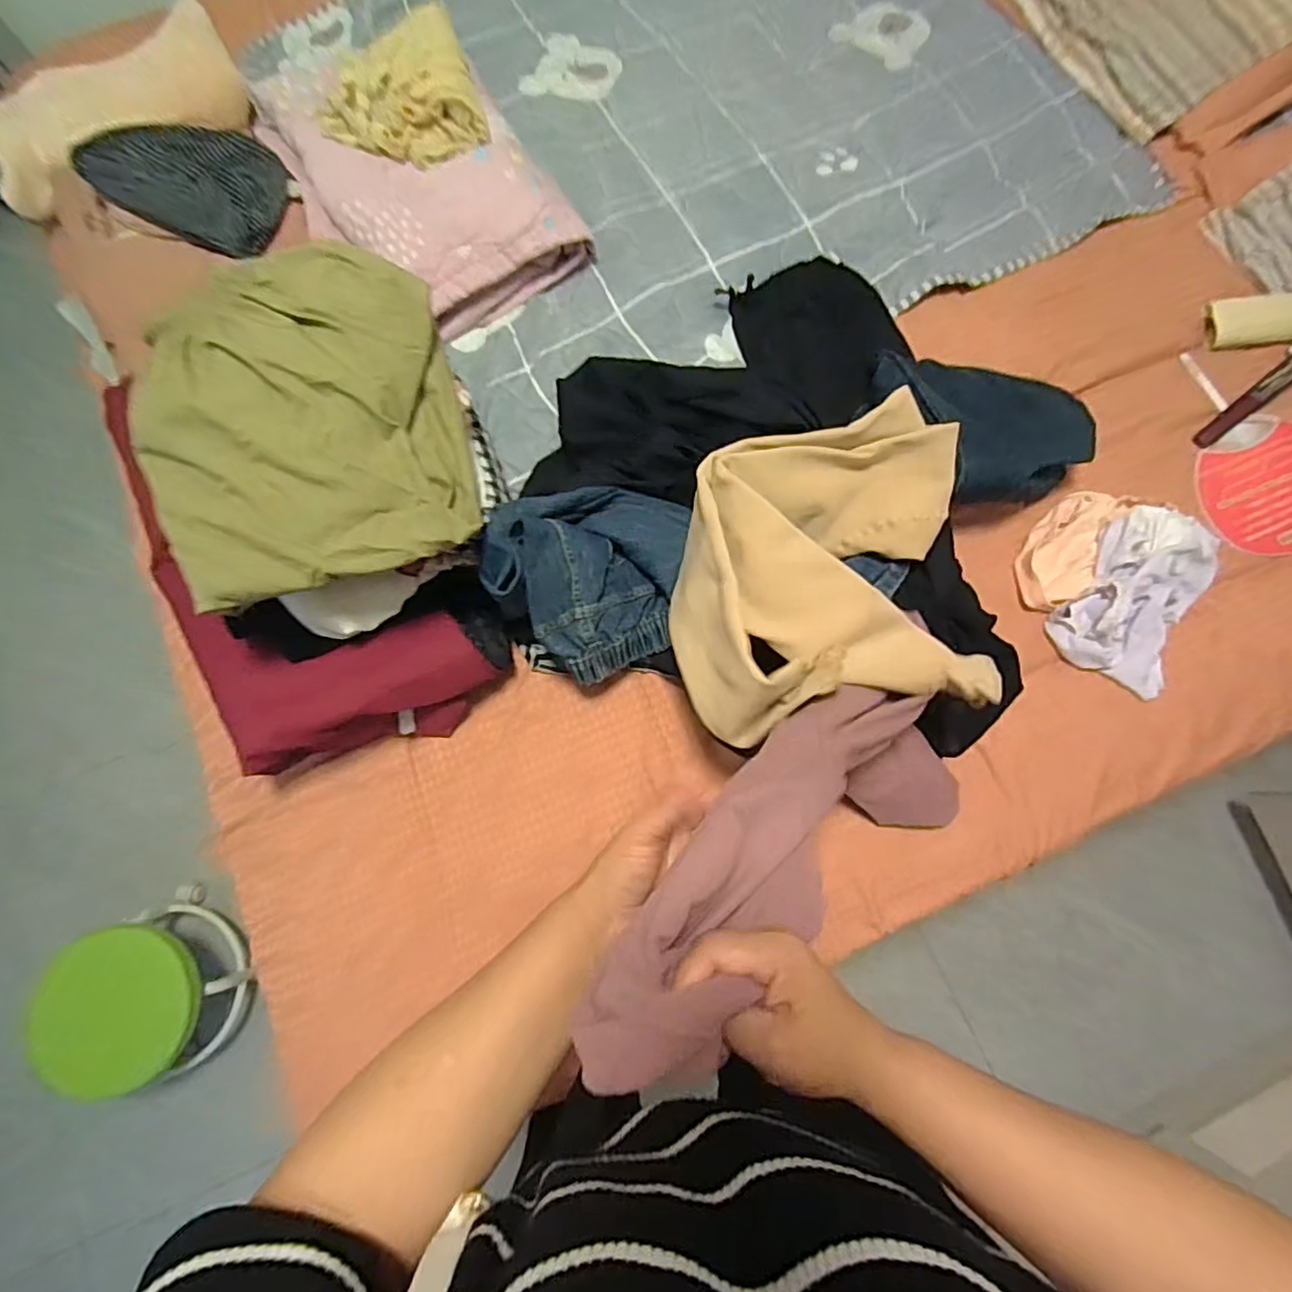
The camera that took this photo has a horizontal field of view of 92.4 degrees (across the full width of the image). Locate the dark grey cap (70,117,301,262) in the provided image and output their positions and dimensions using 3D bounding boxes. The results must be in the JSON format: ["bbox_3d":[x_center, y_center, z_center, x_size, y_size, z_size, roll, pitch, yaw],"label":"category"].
[{"bbox_3d":[-0.564,-0.596,0.780,0.181,0.079,0.170,0,77,0],"label":"dark grey cap"}]

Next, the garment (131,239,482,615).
[{"bbox_3d":[-0.314,-0.196,0.571,0.275,0.113,0.278,-14,78,-4],"label":"garment"}]

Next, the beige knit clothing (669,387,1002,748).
[{"bbox_3d":[0.189,-0.086,0.625,0.321,0.113,0.314,-9,77,-2],"label":"beige knit clothing"}]

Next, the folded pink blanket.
[{"bbox_3d":[-0.326,-0.660,0.886,0.315,0.094,0.451,-42,81,-9],"label":"folded pink blanket"}]

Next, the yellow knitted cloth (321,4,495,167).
[{"bbox_3d":[-0.325,-0.732,0.839,0.210,0.034,0.179,-31,91,5],"label":"yellow knitted cloth"}]

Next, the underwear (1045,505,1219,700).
[{"bbox_3d":[0.632,-0.068,0.786,0.156,0.042,0.242,32,79,7],"label":"underwear"}]

